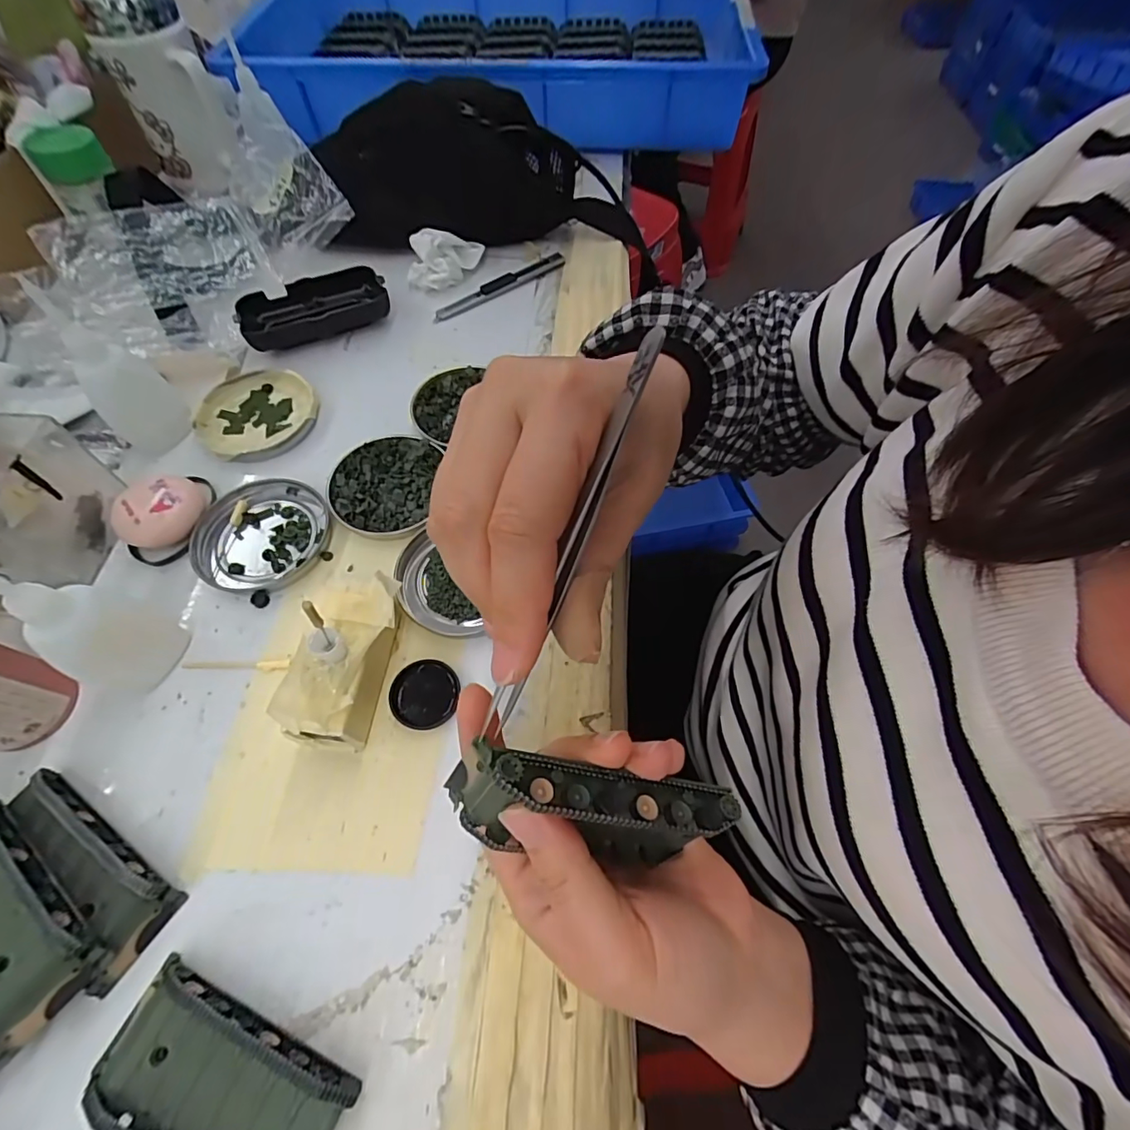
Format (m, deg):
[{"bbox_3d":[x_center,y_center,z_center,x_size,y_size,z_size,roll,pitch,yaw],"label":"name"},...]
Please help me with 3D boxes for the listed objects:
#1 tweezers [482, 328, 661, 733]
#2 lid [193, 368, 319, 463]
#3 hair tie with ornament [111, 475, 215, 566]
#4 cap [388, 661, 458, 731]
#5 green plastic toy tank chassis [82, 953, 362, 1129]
[{"bbox_3d":[0.002,-0.006,0.149,0.007,0.009,0.118,24,102,10],"label":"tweezers"},{"bbox_3d":[-0.219,-0.107,0.366,0.079,0.012,0.079,0,61,0],"label":"lid"},{"bbox_3d":[-0.243,-0.031,0.313,0.043,0.021,0.057,34,66,18],"label":"hair tie with ornament"},{"bbox_3d":[-0.074,0.068,0.271,0.035,0.008,0.035,0,61,0],"label":"cap"},{"bbox_3d":[-0.132,0.198,0.194,0.095,0.018,0.044,22,63,12],"label":"green plastic toy tank chassis"}]

